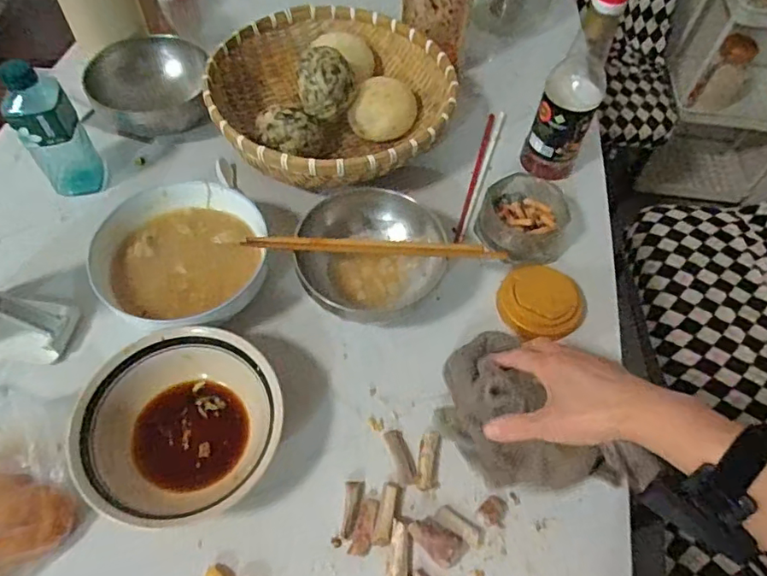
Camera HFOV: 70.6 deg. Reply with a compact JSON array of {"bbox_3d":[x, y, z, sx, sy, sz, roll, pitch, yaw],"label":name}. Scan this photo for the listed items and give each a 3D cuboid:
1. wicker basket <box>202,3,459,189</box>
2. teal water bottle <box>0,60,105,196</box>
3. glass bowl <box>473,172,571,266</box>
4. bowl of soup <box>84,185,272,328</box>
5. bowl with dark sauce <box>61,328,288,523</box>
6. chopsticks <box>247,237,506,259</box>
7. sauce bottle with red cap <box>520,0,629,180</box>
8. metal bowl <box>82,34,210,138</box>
[{"bbox_3d":[-0.061,-0.242,0.695,0.287,0.106,0.302,1,58,-2],"label":"wicker basket"},{"bbox_3d":[-0.371,-0.171,0.606,0.061,0.154,0.054,-3,58,-4],"label":"teal water bottle"},{"bbox_3d":[0.161,-0.080,0.634,0.101,0.057,0.104,1,58,-2],"label":"glass bowl"},{"bbox_3d":[-0.208,-0.028,0.575,0.165,0.064,0.171,1,58,-2],"label":"bowl of soup"},{"bbox_3d":[-0.178,0.121,0.485,0.168,0.053,0.163,1,58,-2],"label":"bowl with dark sauce"},{"bbox_3d":[-0.009,-0.041,0.539,0.255,0.015,0.017,4,58,0],"label":"chopsticks"},{"bbox_3d":[0.216,-0.221,0.619,0.066,0.232,0.054,20,59,10],"label":"sauce bottle with red cap"},{"bbox_3d":[-0.296,-0.250,0.702,0.144,0.084,0.144,1,58,-2],"label":"metal bowl"}]

